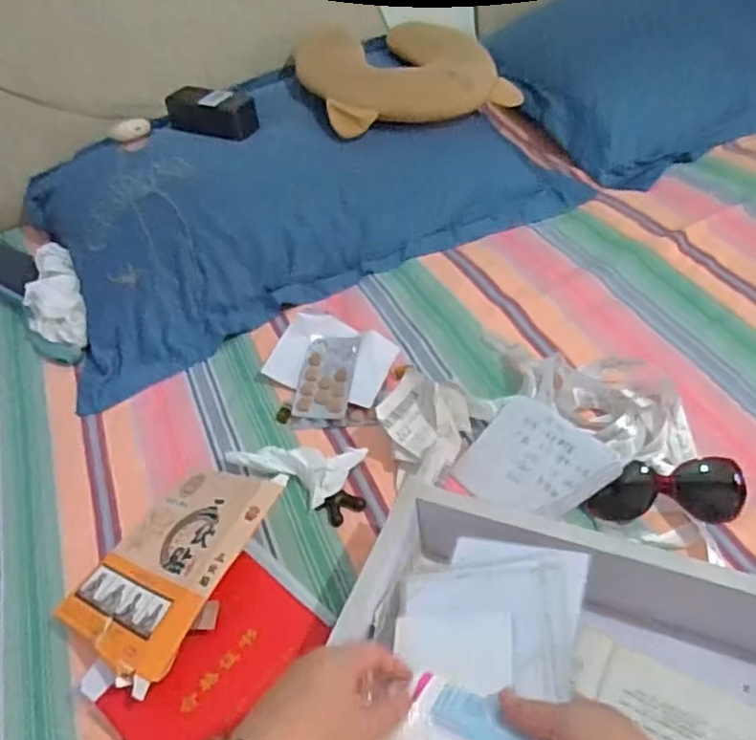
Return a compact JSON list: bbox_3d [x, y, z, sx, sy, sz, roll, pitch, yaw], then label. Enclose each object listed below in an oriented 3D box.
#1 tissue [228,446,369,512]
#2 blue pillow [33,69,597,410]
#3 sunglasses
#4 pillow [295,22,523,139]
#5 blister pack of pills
[{"bbox_3d":[-0.081,0.091,0.673,0.114,0.025,0.076,20,52,27],"label":"tissue"},{"bbox_3d":[-0.111,-0.270,0.951,0.723,0.132,0.418,-24,47,-14],"label":"blue pillow"},{"bbox_3d":[0.259,0.114,0.607,0.141,0.042,0.062,-7,45,3],"label":"sunglasses"},{"bbox_3d":[0.028,-0.470,1.020,0.305,0.078,0.292,-18,45,-8],"label":"pillow"},{"bbox_3d":[-0.058,0.008,0.752,0.061,0.004,0.101,5,66,11],"label":"blister pack of pills"}]

